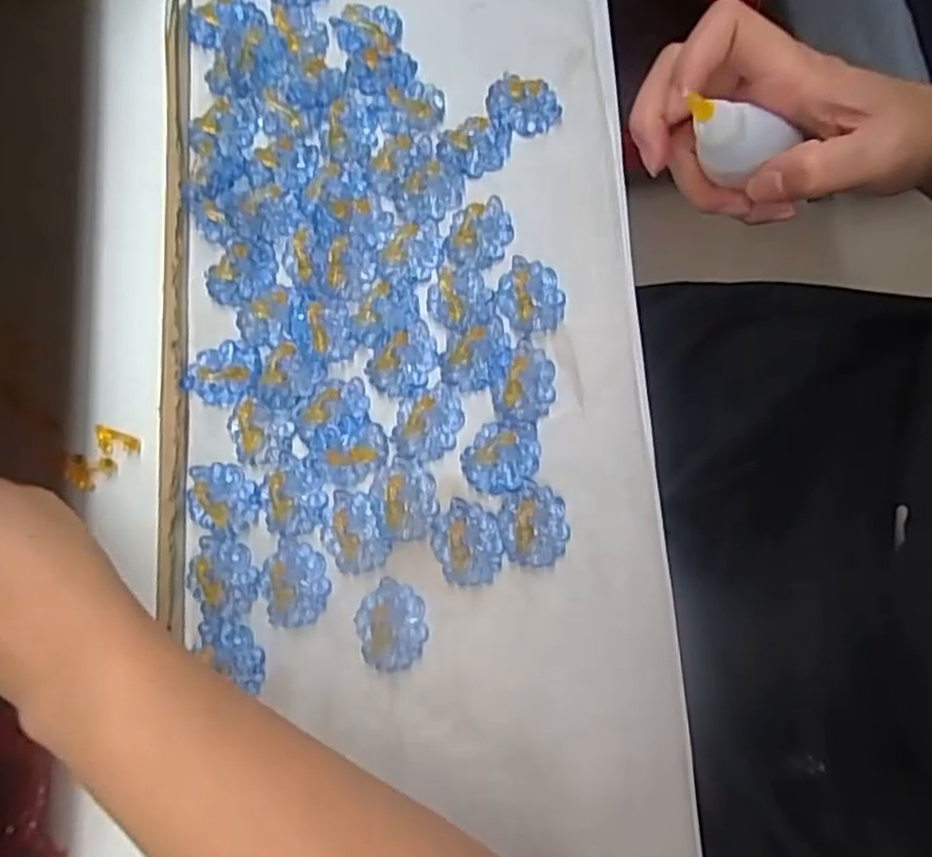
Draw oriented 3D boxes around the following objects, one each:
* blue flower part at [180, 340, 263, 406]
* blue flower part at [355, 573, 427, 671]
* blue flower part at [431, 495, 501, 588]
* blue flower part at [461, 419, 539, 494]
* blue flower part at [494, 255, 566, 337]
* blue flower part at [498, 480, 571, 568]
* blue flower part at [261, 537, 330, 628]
[{"bbox_3d":[-0.116,-0.028,0.342,0.038,0.009,0.031,6,78,7],"label":"blue flower part"},{"bbox_3d":[-0.033,0.086,0.312,0.030,0.006,0.038,-10,76,3],"label":"blue flower part"},{"bbox_3d":[0.000,0.050,0.315,0.030,0.010,0.037,-11,76,3],"label":"blue flower part"},{"bbox_3d":[0.016,0.012,0.322,0.035,0.010,0.031,-12,76,2],"label":"blue flower part"},{"bbox_3d":[0.031,-0.064,0.337,0.031,0.010,0.038,-7,76,4],"label":"blue flower part"},{"bbox_3d":[0.030,0.043,0.316,0.030,0.006,0.036,-9,76,3],"label":"blue flower part"},{"bbox_3d":[-0.078,0.069,0.321,0.030,0.006,0.038,0,77,5],"label":"blue flower part"}]

